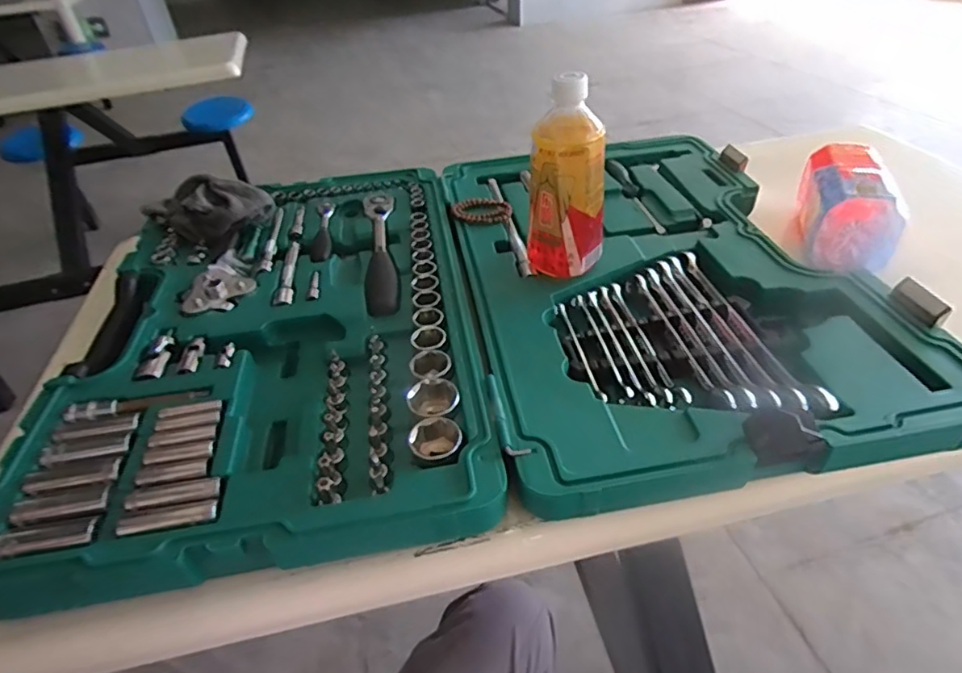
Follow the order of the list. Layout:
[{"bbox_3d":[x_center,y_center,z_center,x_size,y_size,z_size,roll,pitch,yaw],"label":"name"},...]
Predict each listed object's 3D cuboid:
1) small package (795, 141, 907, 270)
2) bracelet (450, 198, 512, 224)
[{"bbox_3d":[0.413,-0.153,0.621,0.084,0.077,0.160,11,43,18],"label":"small package"},{"bbox_3d":[0.003,-0.154,0.673,0.069,0.008,0.063,-3,40,3],"label":"bracelet"}]

